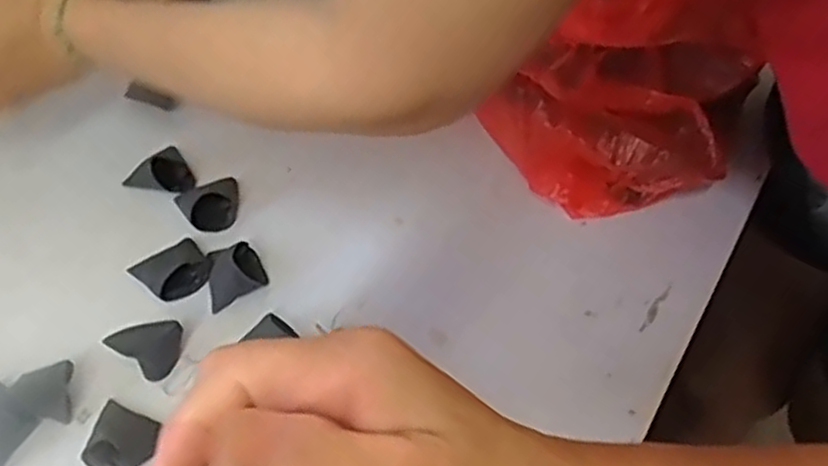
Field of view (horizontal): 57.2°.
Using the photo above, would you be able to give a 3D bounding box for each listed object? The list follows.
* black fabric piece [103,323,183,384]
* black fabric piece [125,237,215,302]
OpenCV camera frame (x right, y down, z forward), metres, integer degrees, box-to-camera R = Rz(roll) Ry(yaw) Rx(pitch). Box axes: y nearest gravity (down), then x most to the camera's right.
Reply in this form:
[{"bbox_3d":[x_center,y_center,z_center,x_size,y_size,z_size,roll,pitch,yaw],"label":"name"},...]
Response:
[{"bbox_3d":[-0.151,0.069,0.435,0.039,0.026,0.021,-11,57,-10],"label":"black fabric piece"},{"bbox_3d":[-0.149,0.021,0.470,0.042,0.015,0.036,-32,63,-22],"label":"black fabric piece"}]

